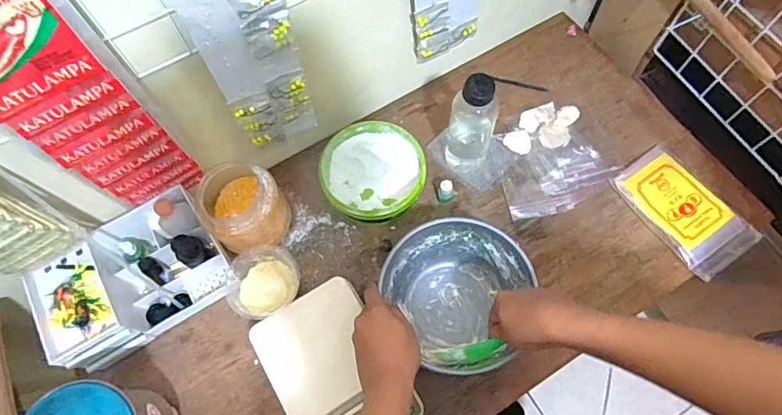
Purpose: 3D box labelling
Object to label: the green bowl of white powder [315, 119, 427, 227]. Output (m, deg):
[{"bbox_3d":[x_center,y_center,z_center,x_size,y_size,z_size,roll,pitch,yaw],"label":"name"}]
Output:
[{"bbox_3d":[-0.029,-0.047,0.735,0.156,0.070,0.154,-1,67,1],"label":"green bowl of white powder"}]

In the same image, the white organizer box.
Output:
[{"bbox_3d":[-0.354,0.093,0.654,0.229,0.121,0.162,-31,71,-11],"label":"white organizer box"}]

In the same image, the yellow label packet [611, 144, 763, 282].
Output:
[{"bbox_3d":[0.447,-0.001,0.716,0.121,0.023,0.196,-31,70,-11],"label":"yellow label packet"}]

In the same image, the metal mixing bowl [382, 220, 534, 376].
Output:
[{"bbox_3d":[0.093,0.118,0.639,0.163,0.113,0.184,-30,69,-15],"label":"metal mixing bowl"}]

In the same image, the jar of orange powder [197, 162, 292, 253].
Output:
[{"bbox_3d":[-0.211,0.000,0.686,0.108,0.111,0.109,-26,70,-9],"label":"jar of orange powder"}]

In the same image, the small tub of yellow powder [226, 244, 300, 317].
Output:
[{"bbox_3d":[-0.180,0.108,0.674,0.095,0.050,0.100,-1,67,1],"label":"small tub of yellow powder"}]

